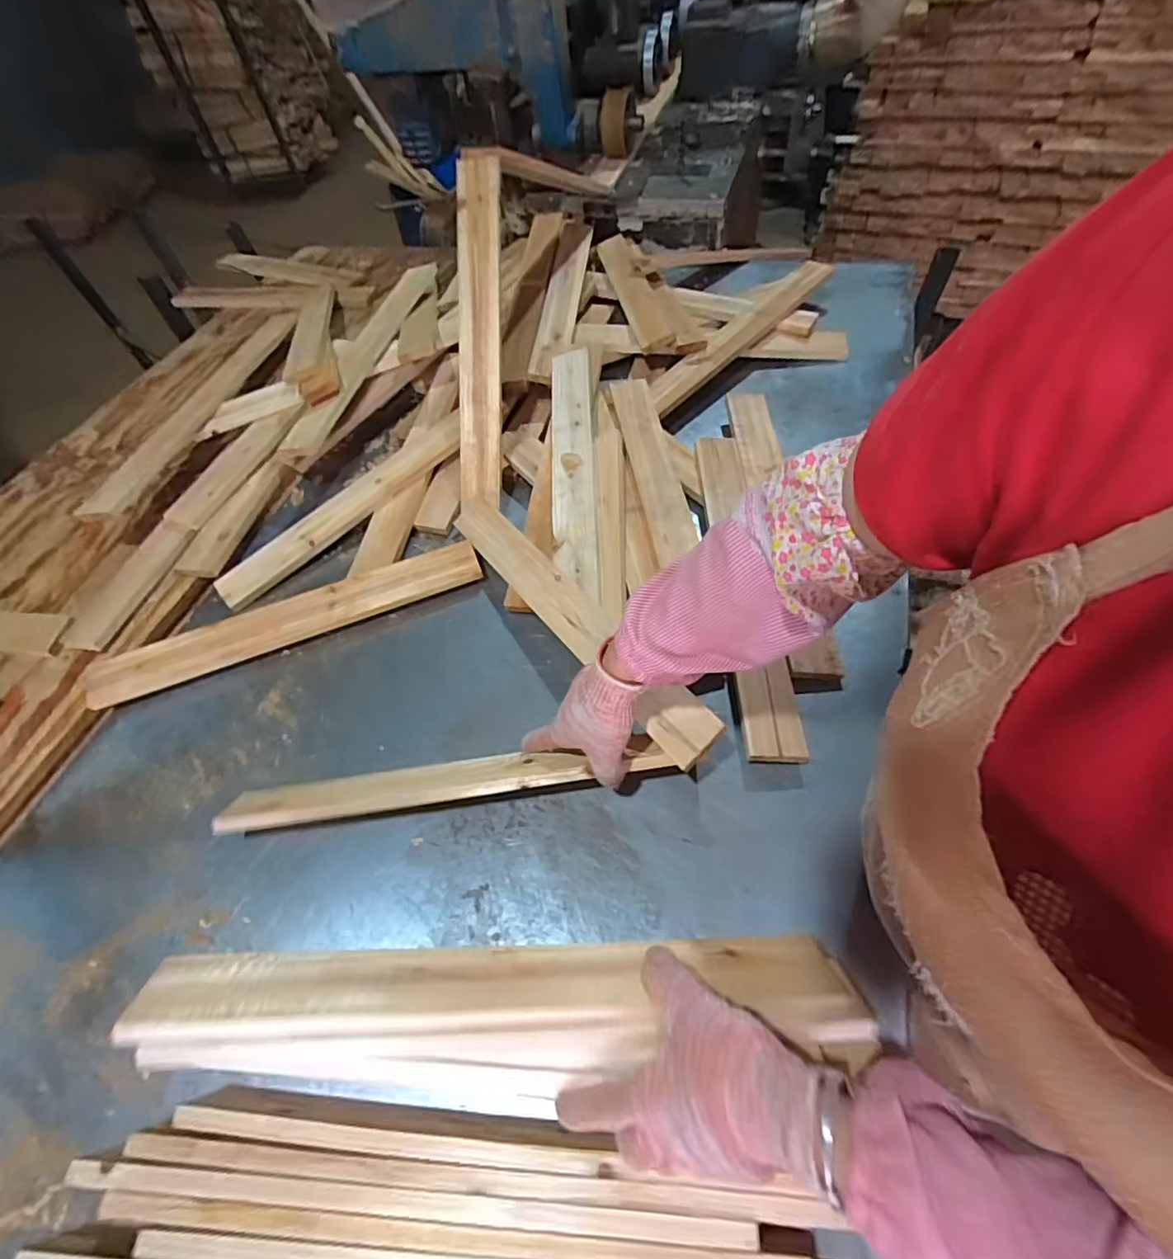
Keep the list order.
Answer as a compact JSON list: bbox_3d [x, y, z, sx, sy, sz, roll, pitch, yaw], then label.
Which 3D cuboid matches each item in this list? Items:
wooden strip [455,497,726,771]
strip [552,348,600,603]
[{"bbox_3d":[-0.027,-0.031,0.683,0.060,0.022,0.487,-44,54,-1],"label":"wooden strip"},{"bbox_3d":[-0.018,-0.236,0.788,0.058,0.018,0.419,-2,63,1],"label":"strip"}]

